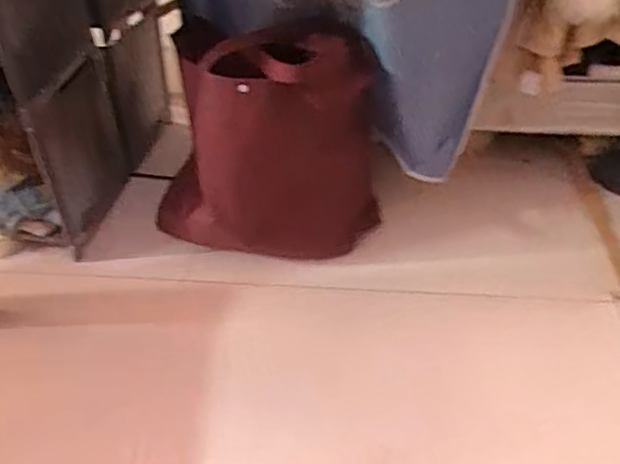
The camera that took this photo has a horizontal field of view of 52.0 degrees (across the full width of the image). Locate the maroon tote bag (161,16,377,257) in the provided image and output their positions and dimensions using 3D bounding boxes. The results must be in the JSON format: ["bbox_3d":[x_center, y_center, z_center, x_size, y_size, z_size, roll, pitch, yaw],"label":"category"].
[{"bbox_3d":[-0.087,-0.146,1.148,0.399,0.423,0.125,3,43,4],"label":"maroon tote bag"}]

